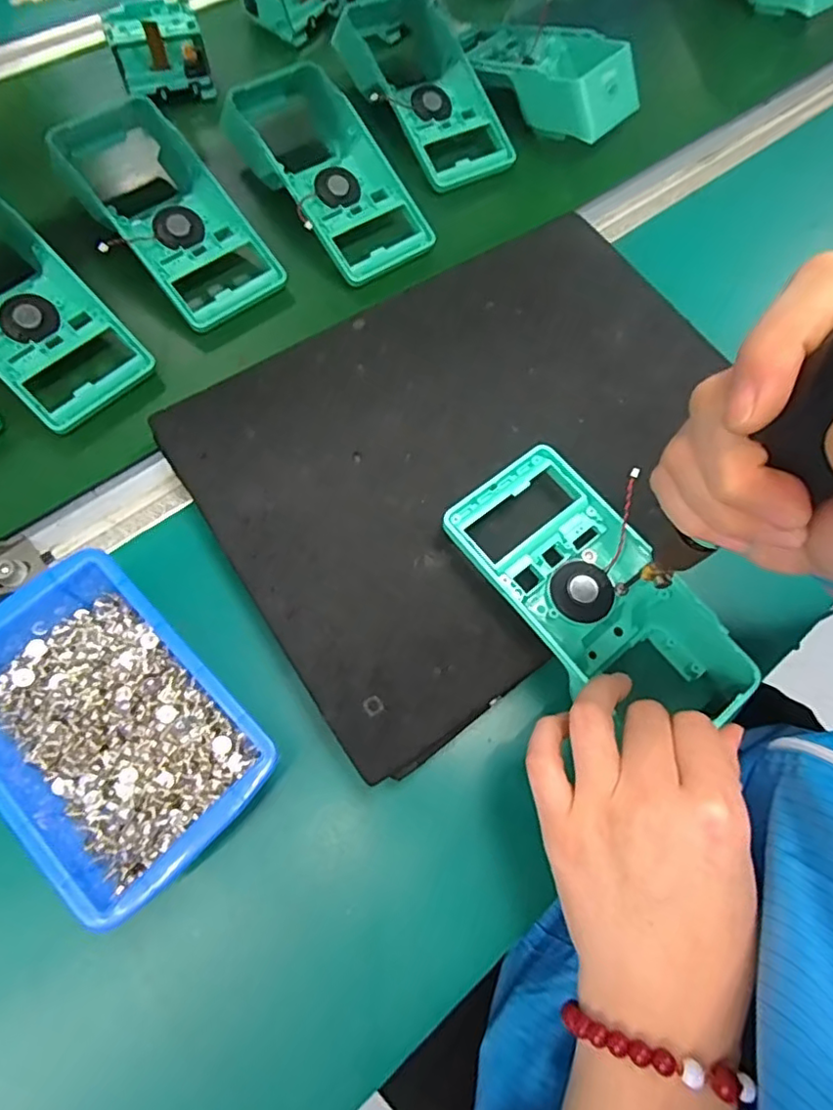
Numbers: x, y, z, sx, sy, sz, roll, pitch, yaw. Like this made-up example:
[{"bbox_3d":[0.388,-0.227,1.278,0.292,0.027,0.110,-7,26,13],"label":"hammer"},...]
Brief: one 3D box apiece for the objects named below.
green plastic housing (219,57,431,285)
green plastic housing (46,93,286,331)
[{"bbox_3d":[-0.073,-0.302,0.441,0.093,0.055,0.204,-34,75,-17],"label":"green plastic housing"},{"bbox_3d":[-0.185,-0.250,0.420,0.101,0.050,0.195,-36,84,-12],"label":"green plastic housing"}]

